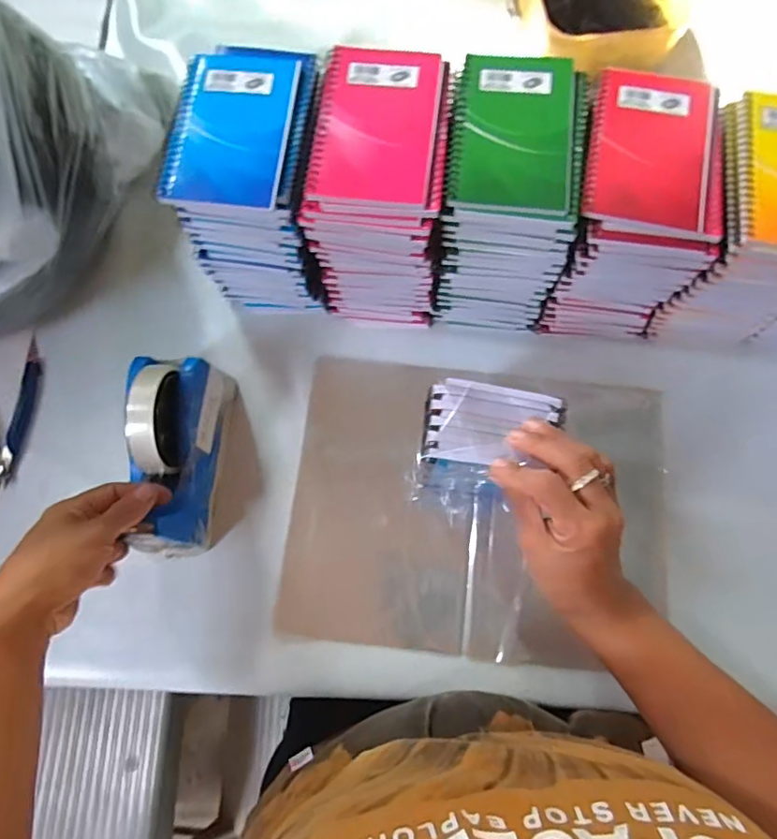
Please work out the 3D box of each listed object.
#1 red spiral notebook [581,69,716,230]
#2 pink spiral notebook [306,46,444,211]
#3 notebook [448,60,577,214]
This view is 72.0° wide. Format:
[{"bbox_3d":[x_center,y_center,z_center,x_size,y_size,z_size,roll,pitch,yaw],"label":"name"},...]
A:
[{"bbox_3d":[0.188,-0.194,0.379,0.088,0.009,0.129,11,76,4],"label":"red spiral notebook"},{"bbox_3d":[-0.008,-0.209,0.377,0.084,0.007,0.127,6,75,2],"label":"pink spiral notebook"},{"bbox_3d":[0.088,-0.207,0.378,0.083,0.009,0.131,6,75,2],"label":"notebook"}]

